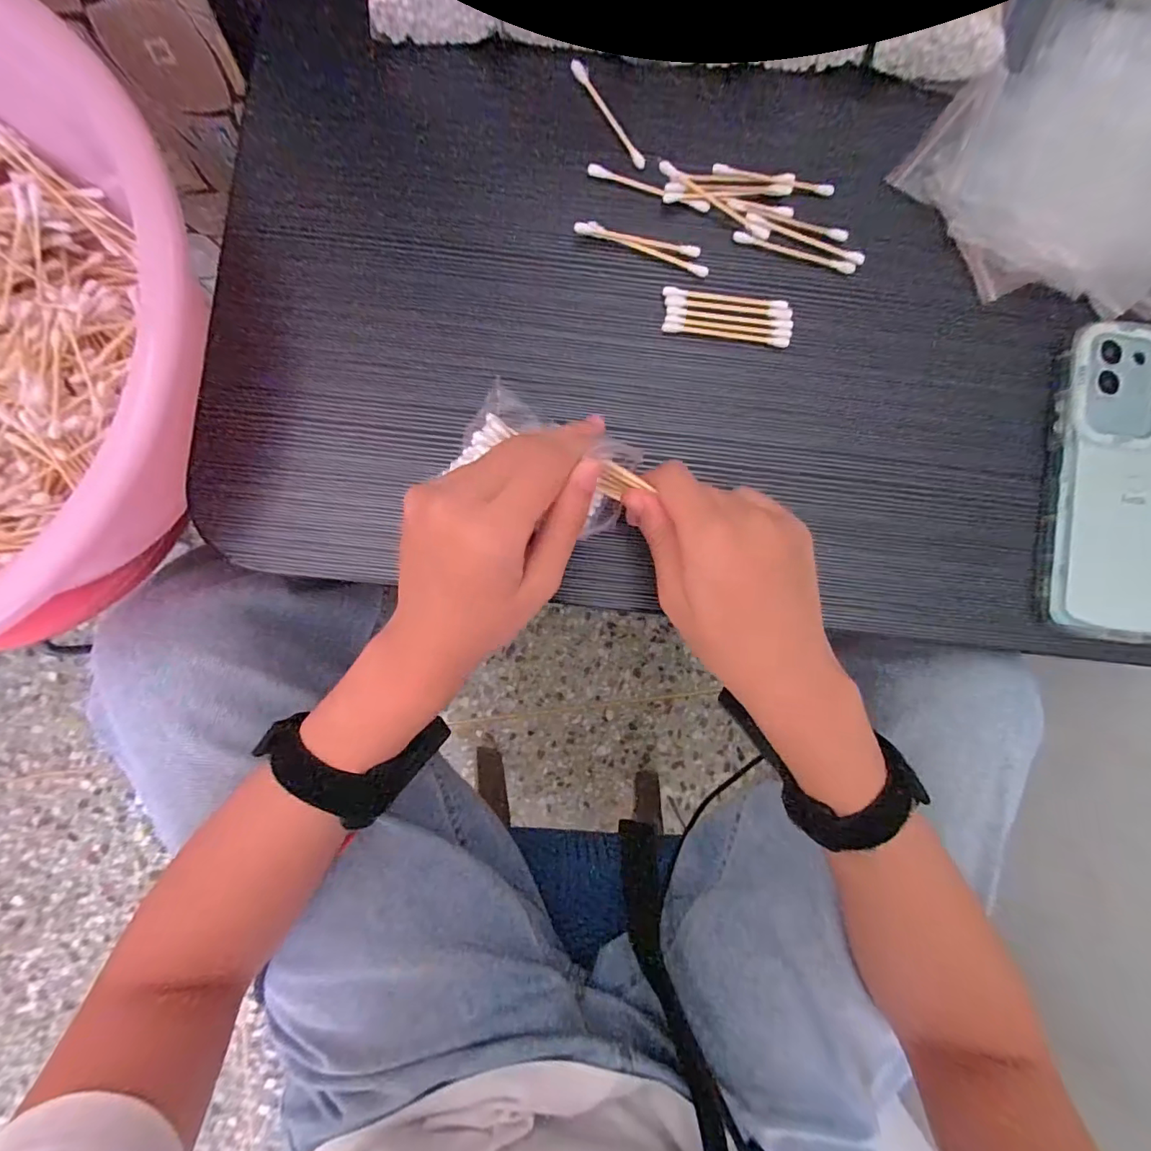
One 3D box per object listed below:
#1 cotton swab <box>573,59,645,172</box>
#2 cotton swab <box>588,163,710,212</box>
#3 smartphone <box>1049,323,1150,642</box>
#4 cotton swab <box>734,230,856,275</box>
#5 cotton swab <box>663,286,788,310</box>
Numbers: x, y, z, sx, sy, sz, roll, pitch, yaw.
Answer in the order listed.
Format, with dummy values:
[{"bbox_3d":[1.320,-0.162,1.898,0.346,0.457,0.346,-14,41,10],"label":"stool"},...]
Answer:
[{"bbox_3d":[0.019,-0.254,0.267,0.006,0.004,0.065,-32,89,-3],"label":"cotton swab"},{"bbox_3d":[0.040,-0.213,0.265,0.069,0.006,0.006,20,87,-1],"label":"cotton swab"},{"bbox_3d":[0.300,-0.050,0.261,0.080,0.008,0.164,8,87,-2],"label":"smartphone"},{"bbox_3d":[0.121,-0.179,0.269,0.068,0.005,0.006,16,87,-2],"label":"cotton swab"},{"bbox_3d":[0.082,-0.152,0.266,0.068,0.006,0.004,6,87,-2],"label":"cotton swab"}]

